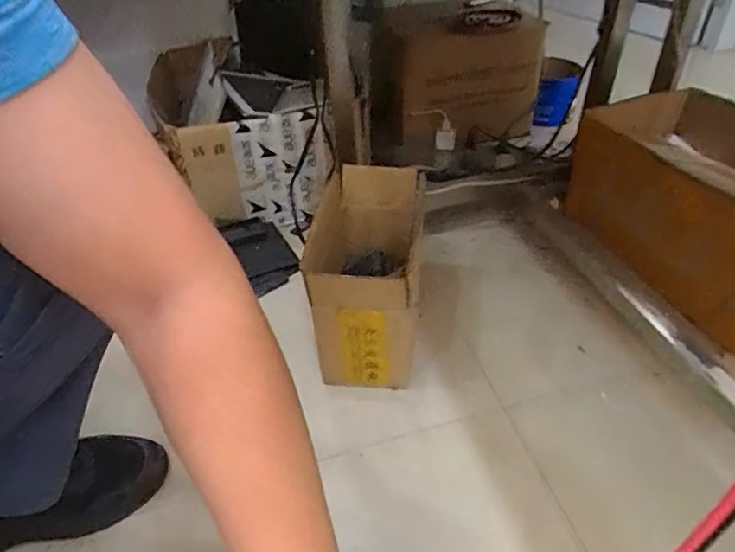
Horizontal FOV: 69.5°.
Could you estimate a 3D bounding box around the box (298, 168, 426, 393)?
[{"bbox_3d":[0.006,0.003,0.708,0.129,0.207,0.235,0,41,3],"label":"box"}]

